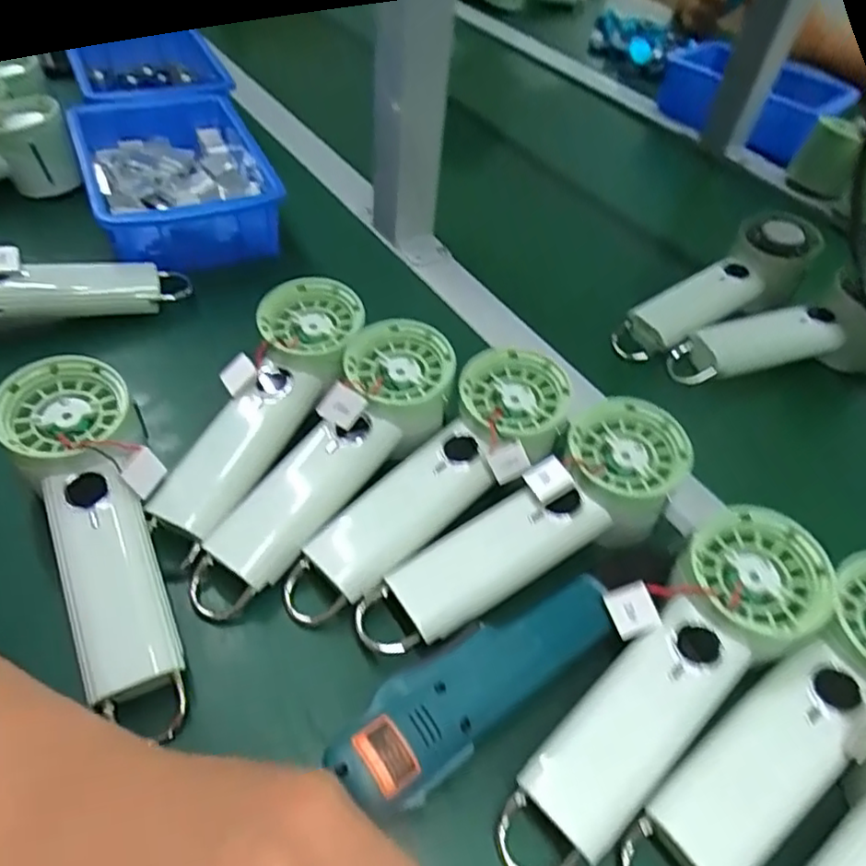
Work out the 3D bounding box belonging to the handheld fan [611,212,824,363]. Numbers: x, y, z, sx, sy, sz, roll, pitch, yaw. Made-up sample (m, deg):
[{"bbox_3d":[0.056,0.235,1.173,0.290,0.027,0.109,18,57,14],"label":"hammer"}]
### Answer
[{"bbox_3d":[0.220,-0.111,0.512,0.181,0.046,0.051,-30,55,-9],"label":"handheld fan"}]

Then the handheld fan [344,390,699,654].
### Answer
[{"bbox_3d":[0.053,0.051,0.331,0.196,0.034,0.062,-33,57,-13],"label":"handheld fan"}]

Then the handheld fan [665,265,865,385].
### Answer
[{"bbox_3d":[0.269,-0.081,0.481,0.177,0.066,0.064,-15,51,-18],"label":"handheld fan"}]

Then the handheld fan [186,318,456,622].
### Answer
[{"bbox_3d":[-0.055,0.013,0.349,0.058,0.041,0.193,29,65,20],"label":"handheld fan"}]

